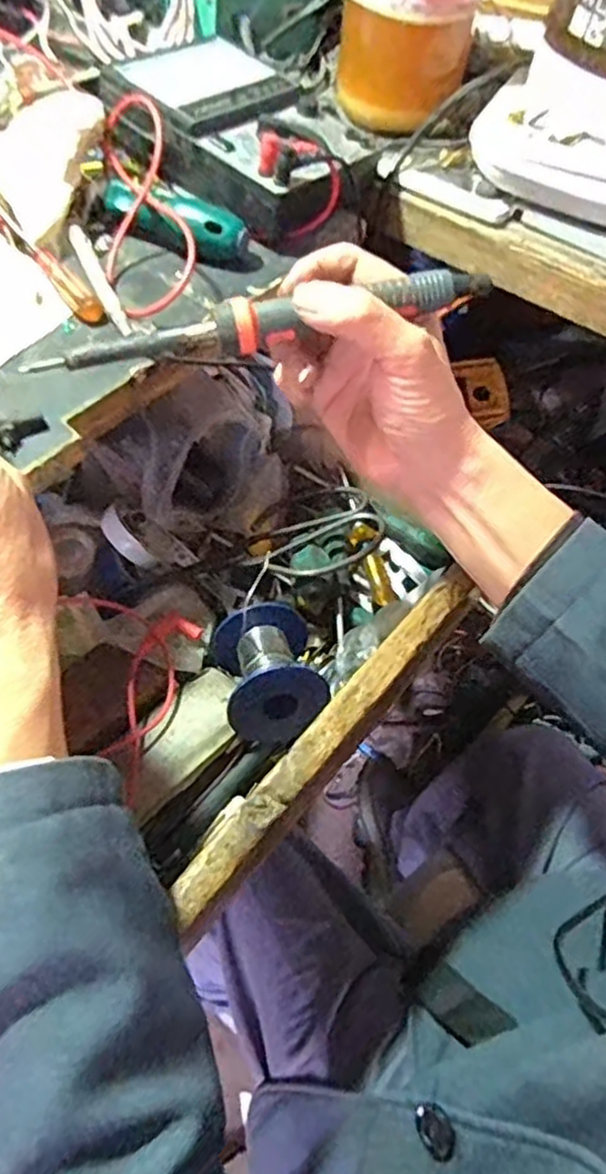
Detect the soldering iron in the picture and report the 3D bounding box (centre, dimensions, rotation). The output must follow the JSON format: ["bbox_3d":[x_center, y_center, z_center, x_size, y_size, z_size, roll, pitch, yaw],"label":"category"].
[{"bbox_3d":[-0.017,-0.128,0.348,0.226,0.020,0.016,-13,61,-6],"label":"soldering iron"}]

